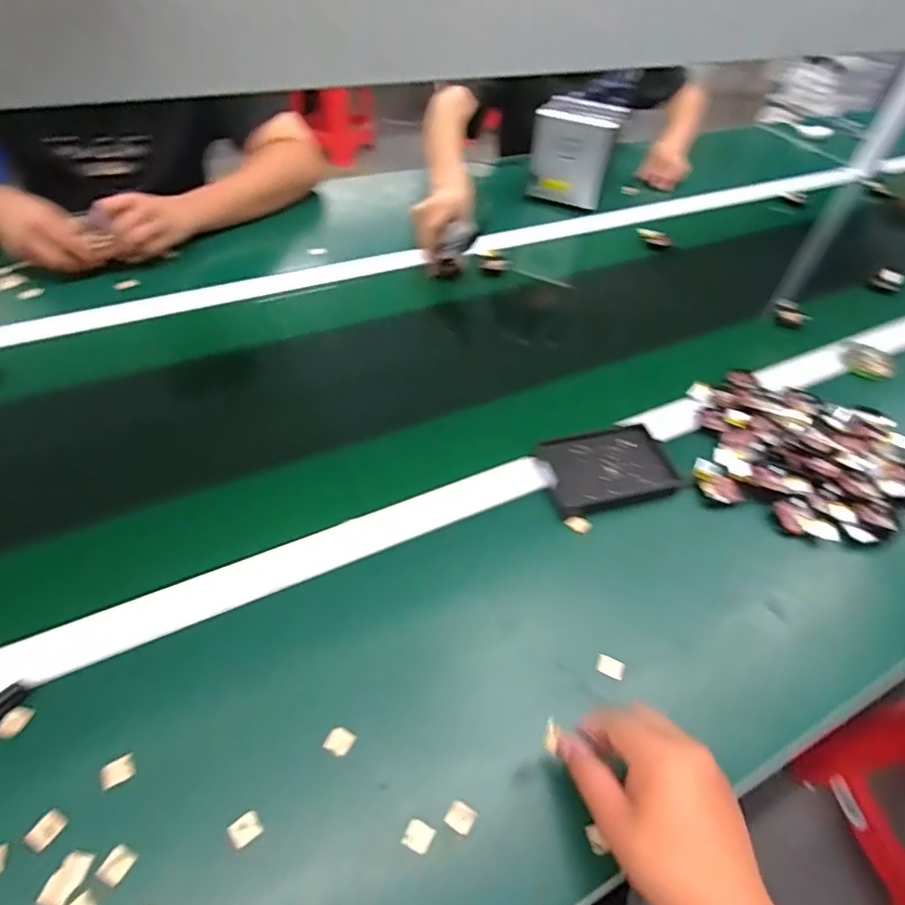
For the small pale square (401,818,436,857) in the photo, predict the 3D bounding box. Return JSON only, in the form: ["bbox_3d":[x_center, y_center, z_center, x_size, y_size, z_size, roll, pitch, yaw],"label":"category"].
[{"bbox_3d":[-0.023,0.262,0.376,0.019,0.005,0.017,25,52,14],"label":"small pale square"}]

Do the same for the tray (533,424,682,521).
[{"bbox_3d":[0.162,0.016,0.590,0.141,0.018,0.089,-12,52,-15],"label":"tray"}]

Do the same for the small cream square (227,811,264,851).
[{"bbox_3d":[-0.139,0.254,0.371,0.019,0.004,0.017,-31,59,-27],"label":"small cream square"}]

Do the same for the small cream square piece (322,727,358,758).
[{"bbox_3d":[-0.084,0.214,0.409,0.018,0.005,0.018,27,53,16],"label":"small cream square piece"}]

